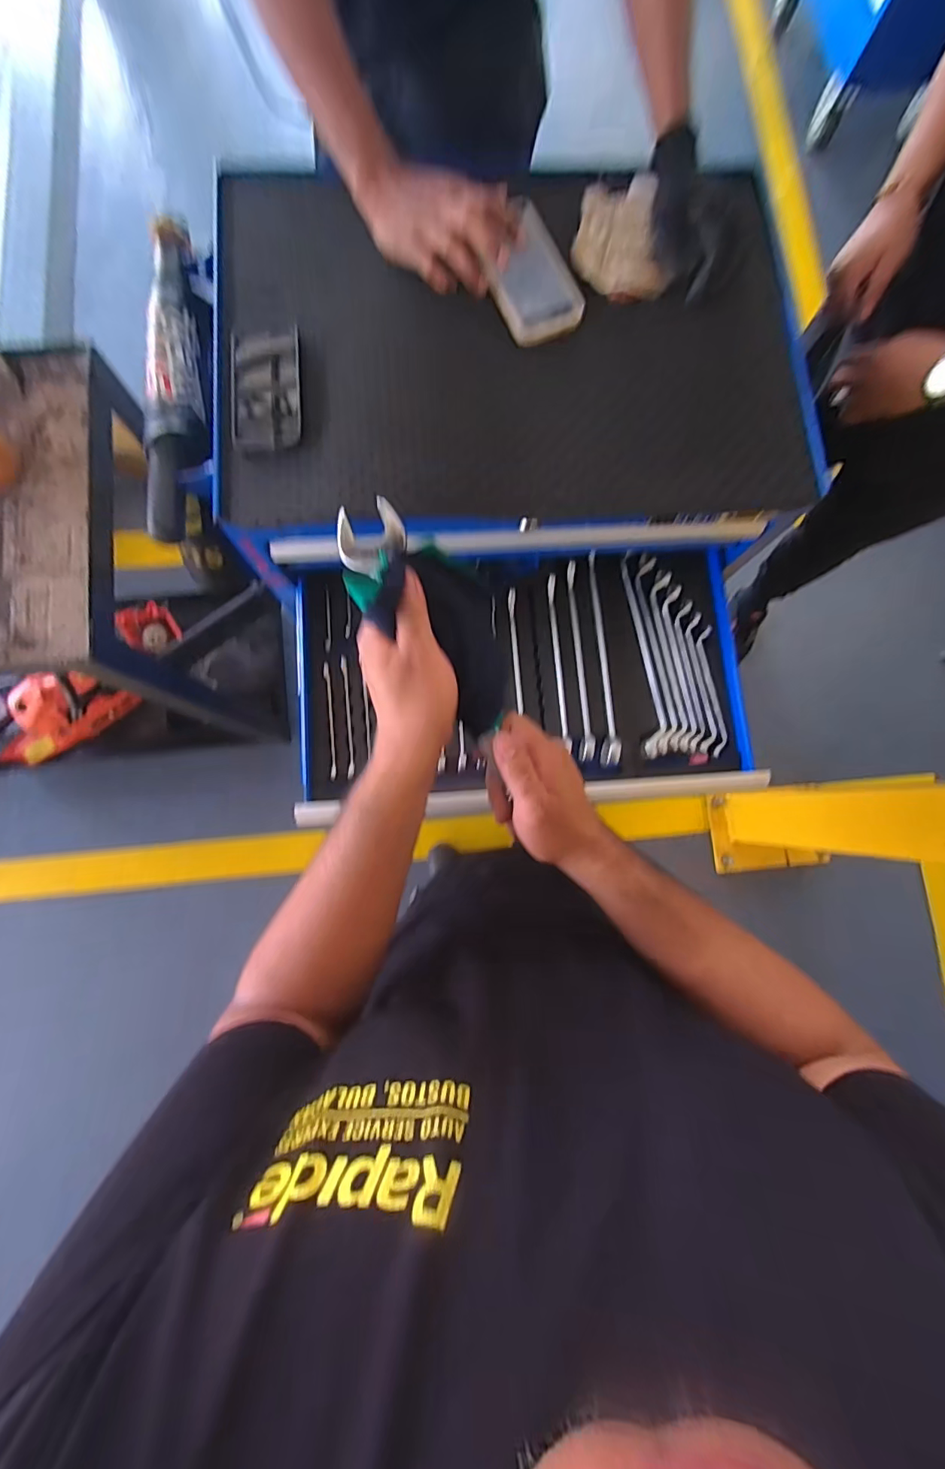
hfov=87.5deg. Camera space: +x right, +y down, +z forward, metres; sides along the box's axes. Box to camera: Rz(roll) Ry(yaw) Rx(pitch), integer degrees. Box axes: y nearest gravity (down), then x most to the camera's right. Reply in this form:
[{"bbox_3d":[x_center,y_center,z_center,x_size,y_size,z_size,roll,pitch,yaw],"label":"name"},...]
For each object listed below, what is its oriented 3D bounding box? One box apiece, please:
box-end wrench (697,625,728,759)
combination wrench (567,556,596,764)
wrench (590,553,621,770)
[{"bbox_3d":[0.334,-0.060,0.689,0.022,0.009,0.183,-3,81,-4],"label":"box-end wrench"},{"bbox_3d":[0.148,-0.102,0.674,0.019,0.012,0.274,-2,81,-4],"label":"combination wrench"},{"bbox_3d":[0.180,-0.107,0.673,0.021,0.015,0.295,-1,81,-3],"label":"wrench"}]

